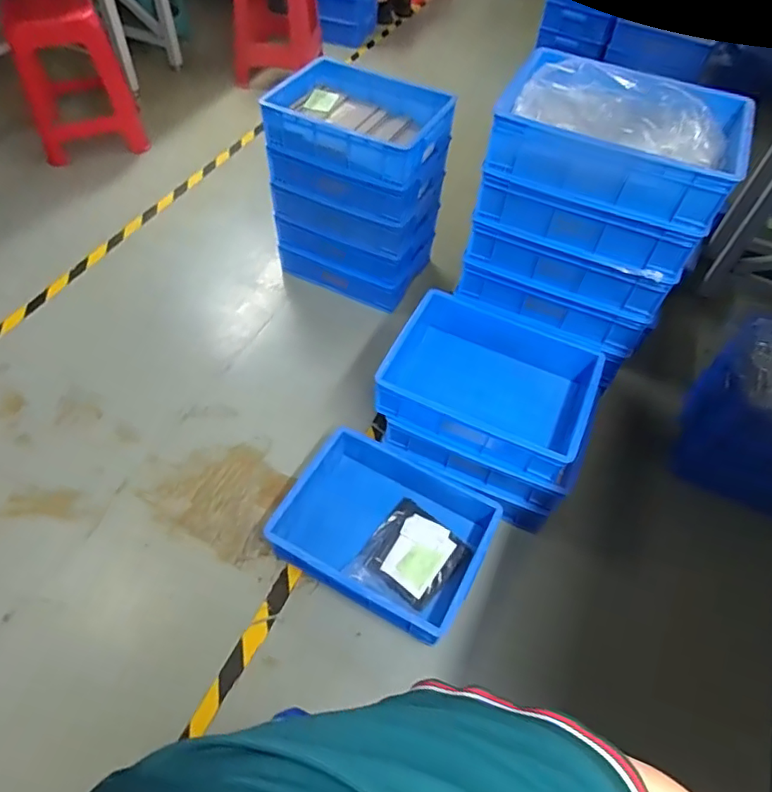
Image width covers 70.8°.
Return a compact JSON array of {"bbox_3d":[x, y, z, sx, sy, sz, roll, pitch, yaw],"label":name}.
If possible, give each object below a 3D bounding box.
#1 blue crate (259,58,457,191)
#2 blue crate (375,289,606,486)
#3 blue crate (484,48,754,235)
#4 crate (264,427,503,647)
[{"bbox_3d":[-0.053,-0.698,1.380,0.410,0.118,0.304,22,55,12],"label":"blue crate"},{"bbox_3d":[0.220,-0.023,1.175,0.423,0.129,0.301,23,55,13],"label":"blue crate"},{"bbox_3d":[0.416,-0.475,0.976,0.399,0.108,0.280,23,56,13],"label":"blue crate"},{"bbox_3d":[-0.002,0.294,1.184,0.422,0.116,0.322,22,55,12],"label":"crate"}]

